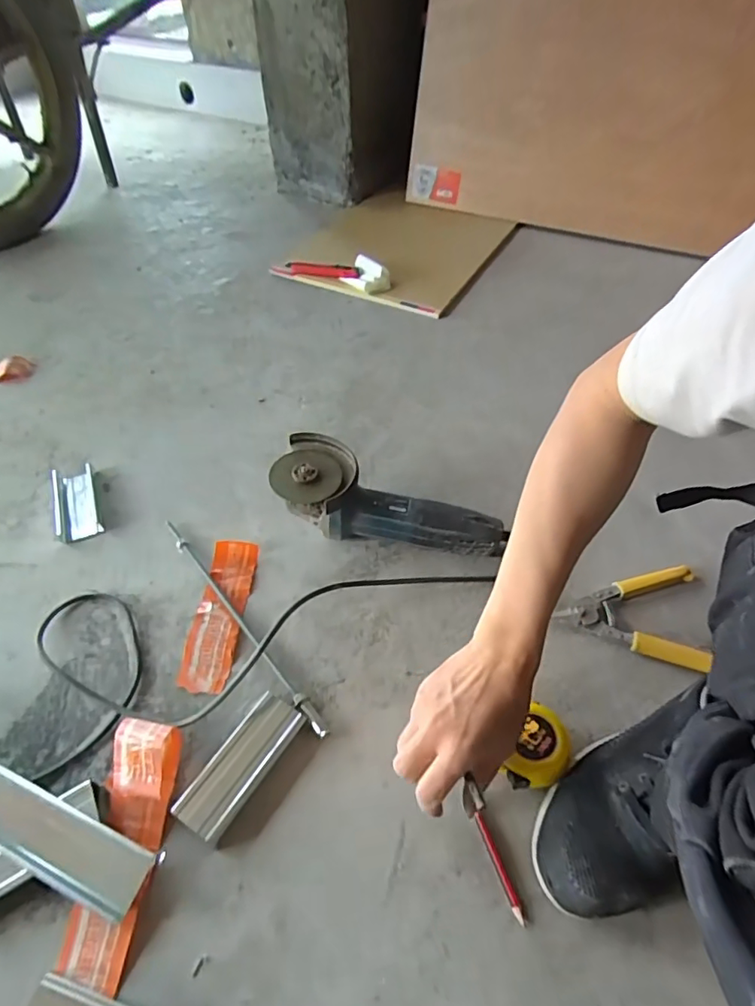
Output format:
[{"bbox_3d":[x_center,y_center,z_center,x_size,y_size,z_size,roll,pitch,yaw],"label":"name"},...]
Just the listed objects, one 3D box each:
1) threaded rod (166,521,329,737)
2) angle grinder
[{"bbox_3d":[-0.158,0.123,0.589,0.013,0.011,0.331,-33,58,-25],"label":"threaded rod"},{"bbox_3d":[0.014,0.006,0.647,0.270,0.093,0.101,14,51,10],"label":"angle grinder"}]

